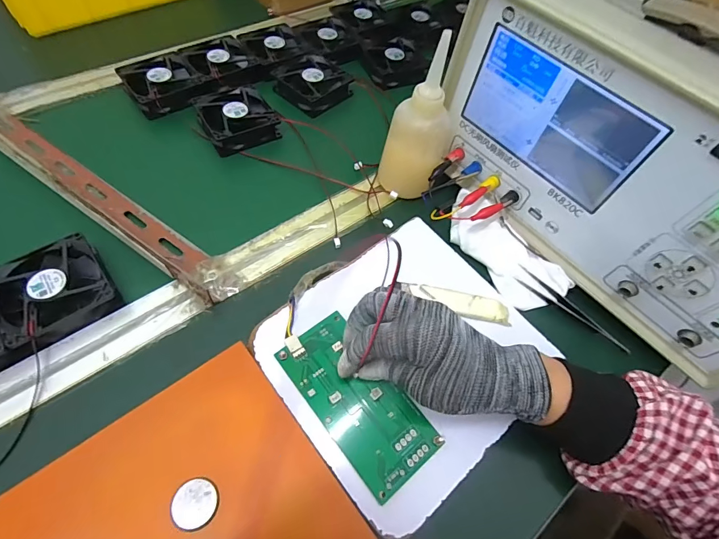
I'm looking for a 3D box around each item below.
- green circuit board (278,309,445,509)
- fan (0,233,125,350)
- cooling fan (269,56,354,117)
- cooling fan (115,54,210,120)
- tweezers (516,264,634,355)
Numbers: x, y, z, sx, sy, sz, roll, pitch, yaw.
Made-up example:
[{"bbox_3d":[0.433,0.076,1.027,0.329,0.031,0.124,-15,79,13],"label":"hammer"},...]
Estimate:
[{"bbox_3d":[-0.003,0.101,0.295,0.065,0.007,0.132,-38,72,-24],"label":"green circuit board"},{"bbox_3d":[-0.262,0.018,0.326,0.078,0.025,0.083,-32,66,-21],"label":"fan"},{"bbox_3d":[-0.066,-0.250,0.511,0.079,0.032,0.085,40,64,18],"label":"cooling fan"},{"bbox_3d":[-0.247,-0.234,0.478,0.084,0.020,0.087,-34,67,-22],"label":"cooling fan"},{"bbox_3d":[0.201,0.041,0.363,0.017,0.006,0.118,-38,69,-24],"label":"tweezers"}]

